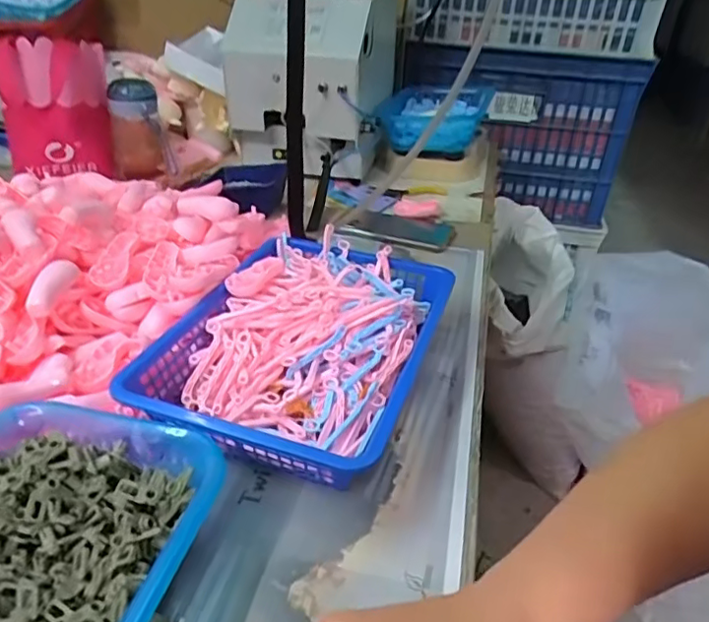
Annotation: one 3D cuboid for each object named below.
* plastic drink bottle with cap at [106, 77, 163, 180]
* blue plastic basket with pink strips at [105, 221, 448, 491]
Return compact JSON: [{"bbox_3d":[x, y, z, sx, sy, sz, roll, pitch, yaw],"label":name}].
[{"bbox_3d":[-0.328,-0.267,0.861,0.071,0.137,0.056,-11,35,-21],"label":"plastic drink bottle with cap"},{"bbox_3d":[-0.048,0.027,0.524,0.219,0.063,0.293,14,34,16],"label":"blue plastic basket with pink strips"}]

